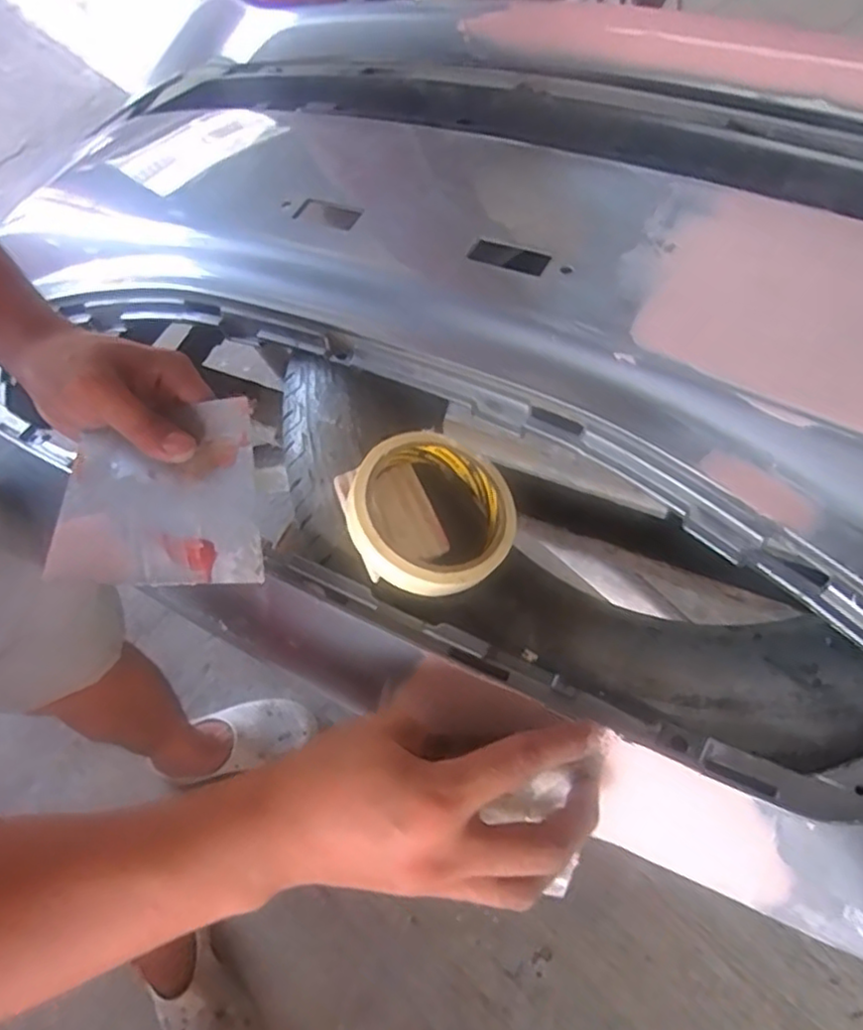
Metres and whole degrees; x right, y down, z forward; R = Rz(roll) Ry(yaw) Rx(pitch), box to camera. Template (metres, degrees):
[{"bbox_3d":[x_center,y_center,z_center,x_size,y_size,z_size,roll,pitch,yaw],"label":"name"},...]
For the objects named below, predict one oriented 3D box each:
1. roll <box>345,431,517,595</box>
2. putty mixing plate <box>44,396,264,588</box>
[{"bbox_3d":[-0.001,0.000,0.387,0.093,0.037,0.093,-24,76,-31],"label":"roll"},{"bbox_3d":[-0.151,-0.010,0.365,0.135,0.006,0.095,-4,76,20],"label":"putty mixing plate"}]

